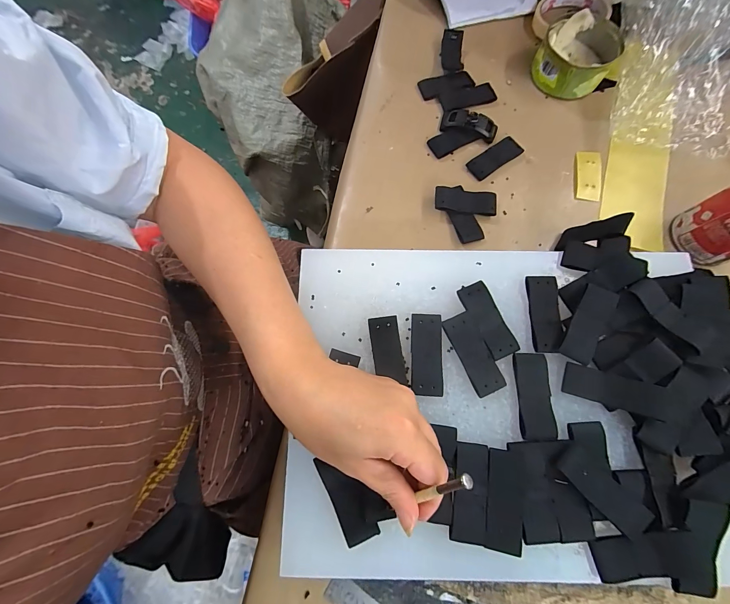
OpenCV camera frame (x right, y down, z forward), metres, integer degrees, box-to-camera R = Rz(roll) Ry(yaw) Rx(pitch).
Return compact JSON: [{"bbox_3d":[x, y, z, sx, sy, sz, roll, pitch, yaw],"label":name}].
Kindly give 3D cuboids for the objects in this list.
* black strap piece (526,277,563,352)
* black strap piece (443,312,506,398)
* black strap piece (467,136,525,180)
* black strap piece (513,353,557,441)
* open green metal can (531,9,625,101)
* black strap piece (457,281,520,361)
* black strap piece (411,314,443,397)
[{"bbox_3d":[0.157,0.010,0.269,0.026,0.004,0.066,1,74,1],"label":"black strap piece"},{"bbox_3d":[0.090,0.043,0.258,0.024,0.005,0.067,-23,75,-6],"label":"black strap piece"},{"bbox_3d":[0.148,-0.164,0.352,0.066,0.008,0.025,-35,77,-9],"label":"black strap piece"},{"bbox_3d":[0.137,0.075,0.250,0.027,0.004,0.065,2,74,1],"label":"black strap piece"},{"bbox_3d":[0.250,-0.293,0.367,0.083,0.041,0.094,36,77,10],"label":"open green metal can"},{"bbox_3d":[0.105,0.015,0.264,0.025,0.004,0.066,-22,75,-6],"label":"black strap piece"},{"bbox_3d":[0.051,0.043,0.257,0.024,0.008,0.066,3,74,1],"label":"black strap piece"}]

